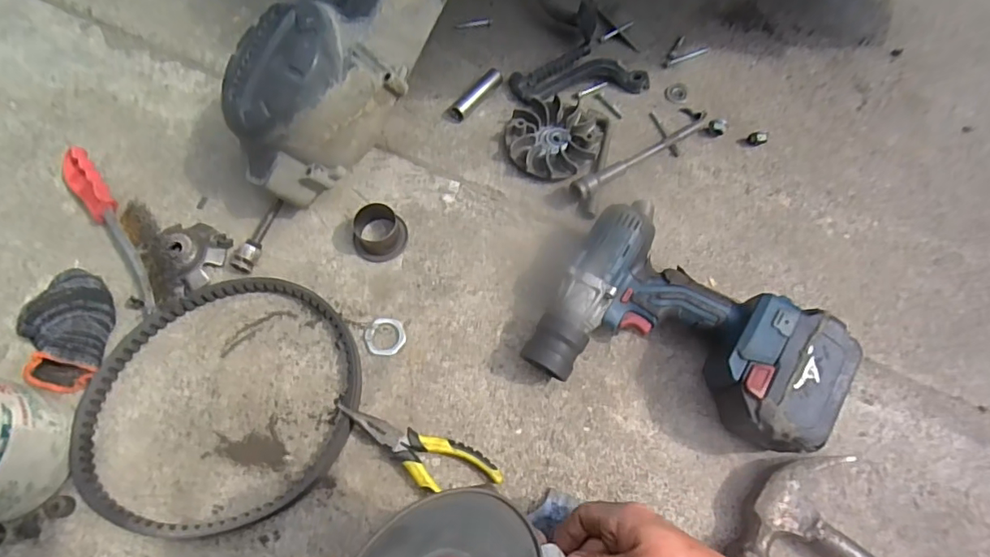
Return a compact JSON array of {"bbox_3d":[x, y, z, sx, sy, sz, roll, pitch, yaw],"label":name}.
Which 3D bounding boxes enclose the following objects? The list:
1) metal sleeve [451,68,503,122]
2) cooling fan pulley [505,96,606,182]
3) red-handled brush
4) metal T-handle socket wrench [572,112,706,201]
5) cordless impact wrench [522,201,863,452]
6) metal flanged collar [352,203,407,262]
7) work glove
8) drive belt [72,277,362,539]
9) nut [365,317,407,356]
[{"bbox_3d":[-0.022,-0.224,0.630,0.023,0.021,0.079,37,72,12],"label":"metal sleeve"},{"bbox_3d":[0.066,-0.160,0.592,0.105,0.025,0.102,1,69,-1],"label":"cooling fan pulley"},{"bbox_3d":[-0.385,-0.059,0.530,0.057,0.043,0.223,-37,74,-15],"label":"red-handled brush"},{"bbox_3d":[0.169,-0.145,0.590,0.203,0.030,0.021,-35,73,-14],"label":"metal T-handle socket wrench"},{"bbox_3d":[0.176,0.058,0.478,0.251,0.084,0.170,28,70,9],"label":"cordless impact wrench"},{"bbox_3d":[-0.122,-0.048,0.538,0.055,0.033,0.053,7,69,1],"label":"metal flanged collar"},{"bbox_3d":[-0.404,0.048,0.484,0.070,0.039,0.111,-1,69,-2],"label":"work glove"},{"bbox_3d":[-0.249,0.108,0.473,0.240,0.024,0.232,1,69,-1],"label":"drive belt"},{"bbox_3d":[-0.109,0.057,0.512,0.040,0.004,0.038,6,69,1],"label":"nut"}]

